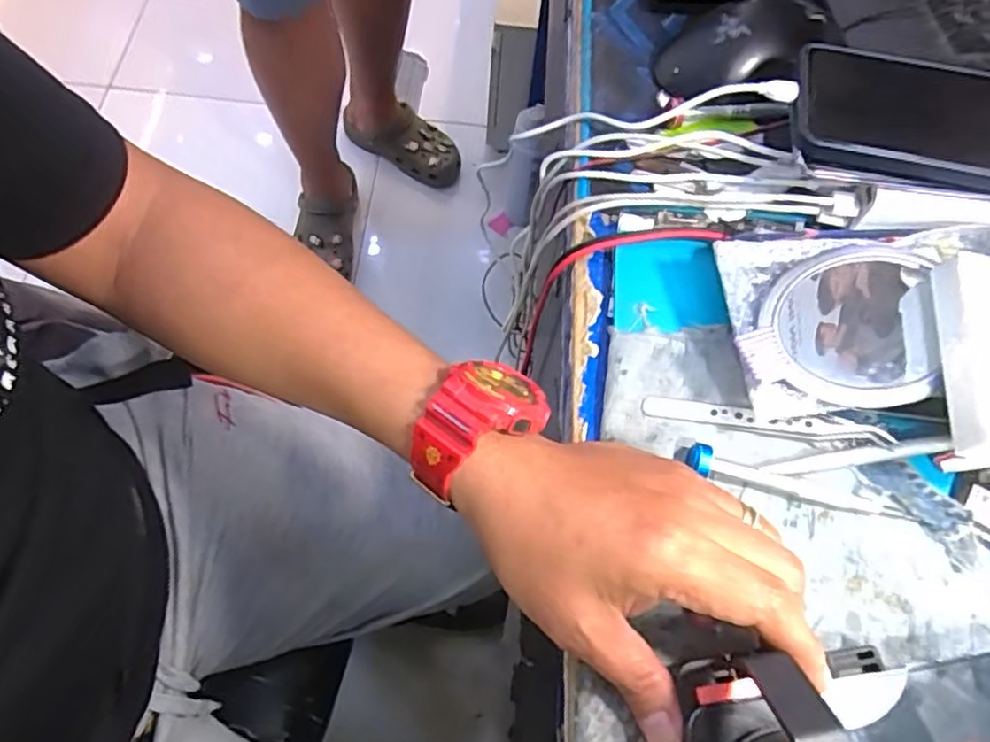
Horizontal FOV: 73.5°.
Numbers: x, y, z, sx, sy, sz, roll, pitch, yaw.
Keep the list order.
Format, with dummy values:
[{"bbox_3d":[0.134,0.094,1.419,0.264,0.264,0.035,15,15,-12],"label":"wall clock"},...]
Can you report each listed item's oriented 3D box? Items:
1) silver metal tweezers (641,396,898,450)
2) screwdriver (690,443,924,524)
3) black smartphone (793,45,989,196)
[{"bbox_3d":[0.134,0.025,0.327,0.117,0.013,0.011,11,65,1],"label":"silver metal tweezers"},{"bbox_3d":[0.147,0.054,0.317,0.111,0.012,0.011,13,66,3],"label":"screwdriver"},{"bbox_3d":[0.245,-0.140,0.365,0.153,0.018,0.087,10,62,6],"label":"black smartphone"}]

